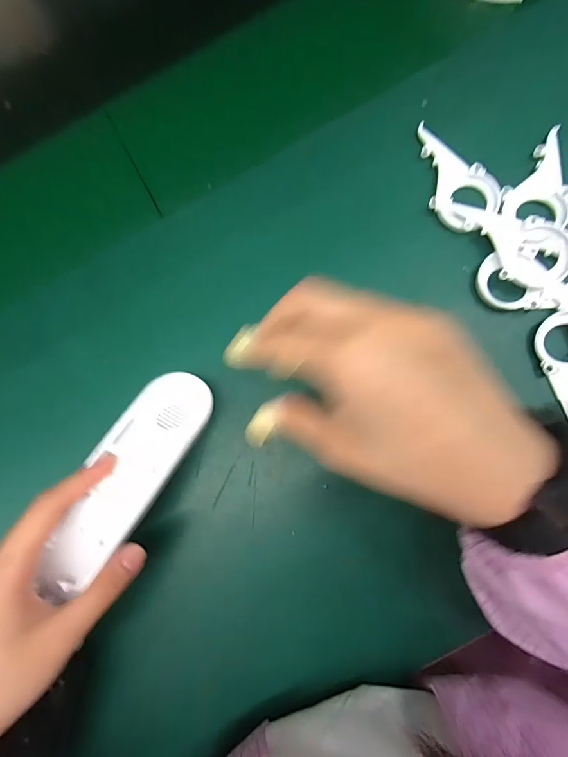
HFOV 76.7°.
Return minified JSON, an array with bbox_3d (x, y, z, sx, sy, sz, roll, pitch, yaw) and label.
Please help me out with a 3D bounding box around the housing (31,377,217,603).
[{"bbox_3d":[-0.107,0.066,0.250,0.052,0.015,0.158,25,71,8],"label":"housing"}]

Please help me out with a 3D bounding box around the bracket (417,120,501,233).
[{"bbox_3d":[0.126,-0.156,0.279,0.049,0.008,0.087,-45,81,-2],"label":"bracket"}]

